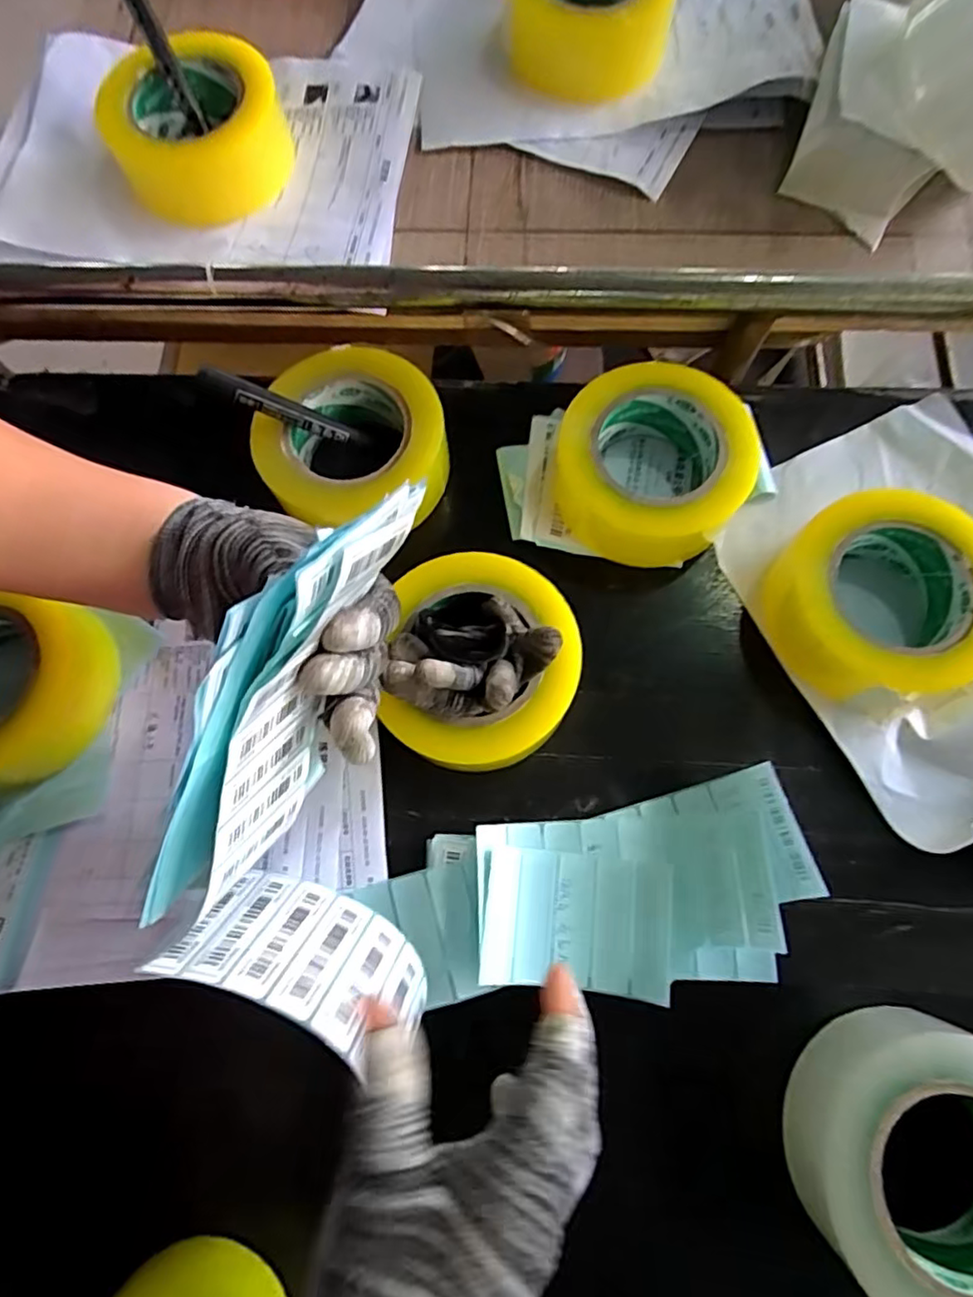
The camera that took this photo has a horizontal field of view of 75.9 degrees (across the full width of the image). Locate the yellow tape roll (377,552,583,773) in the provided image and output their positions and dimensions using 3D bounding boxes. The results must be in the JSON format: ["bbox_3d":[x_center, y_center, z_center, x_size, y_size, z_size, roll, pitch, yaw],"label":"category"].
[{"bbox_3d":[-0.002,0.008,0.375,0.113,0.052,0.125,4,74,5],"label":"yellow tape roll"}]

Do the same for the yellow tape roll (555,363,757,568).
[{"bbox_3d":[0.104,-0.119,0.404,0.113,0.061,0.123,-31,74,-6],"label":"yellow tape roll"}]

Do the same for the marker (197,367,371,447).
[{"bbox_3d":[-0.127,-0.152,0.399,0.106,0.015,0.012,16,71,-25],"label":"marker"}]

